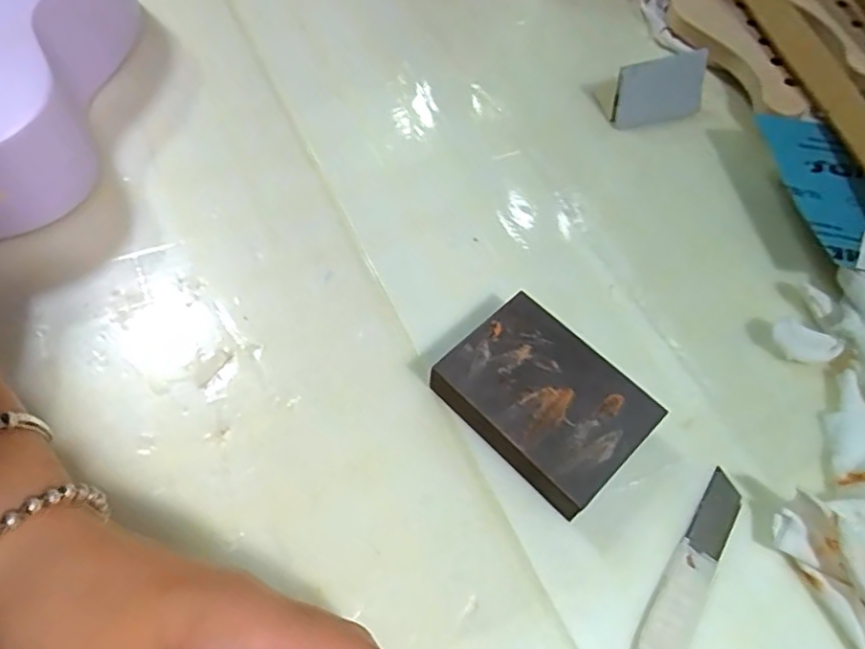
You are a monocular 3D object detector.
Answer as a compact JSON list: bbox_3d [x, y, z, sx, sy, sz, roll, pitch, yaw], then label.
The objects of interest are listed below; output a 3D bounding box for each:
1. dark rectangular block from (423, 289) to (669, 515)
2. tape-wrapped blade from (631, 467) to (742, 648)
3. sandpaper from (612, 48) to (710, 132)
[{"bbox_3d":[0.057,0.038,0.310,0.068,0.029,0.095,-39,69,-22],"label":"dark rectangular block"},{"bbox_3d":[0.122,0.111,0.282,0.020,0.004,0.099,33,63,15],"label":"tape-wrapped blade"},{"bbox_3d":[0.159,-0.164,0.428,0.066,0.044,0.011,-12,32,-6],"label":"sandpaper"}]

